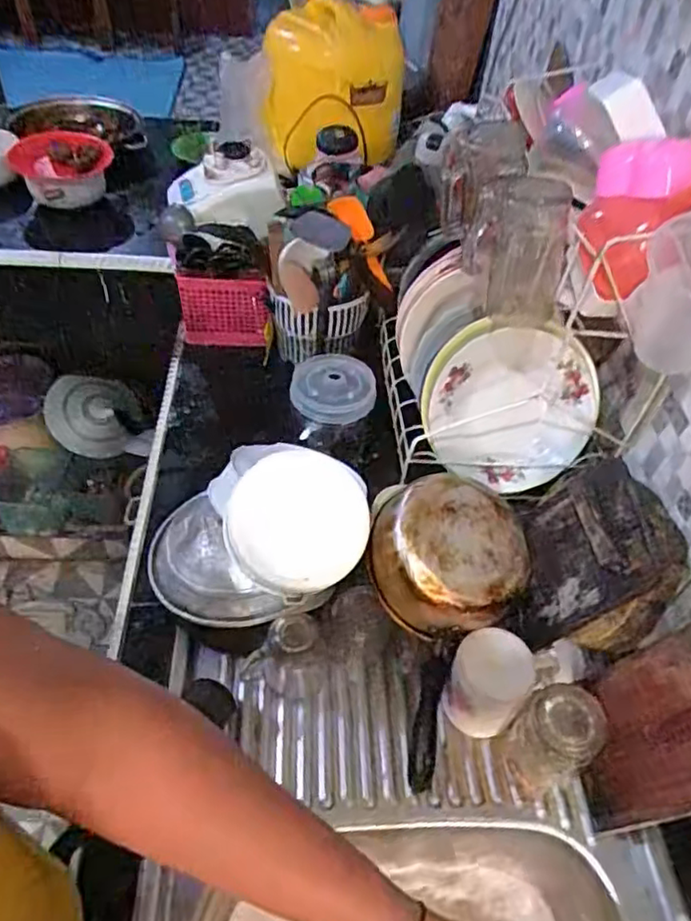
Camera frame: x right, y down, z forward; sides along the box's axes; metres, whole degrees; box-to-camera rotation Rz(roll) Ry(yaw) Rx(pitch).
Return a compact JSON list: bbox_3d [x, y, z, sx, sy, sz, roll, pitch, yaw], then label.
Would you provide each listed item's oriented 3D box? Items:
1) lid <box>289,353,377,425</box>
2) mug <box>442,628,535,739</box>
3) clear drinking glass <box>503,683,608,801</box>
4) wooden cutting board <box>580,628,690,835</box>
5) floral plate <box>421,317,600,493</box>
[{"bbox_3d":[-0.017,-0.104,0.874,0.113,0.036,0.119,3,48,-3],"label":"lid"},{"bbox_3d":[0.149,0.236,0.667,0.075,0.088,0.082,3,48,-3],"label":"mug"},{"bbox_3d":[0.202,0.275,0.616,0.064,0.122,0.069,3,48,-3],"label":"clear drinking glass"},{"bbox_3d":[0.310,0.229,0.562,0.011,0.298,0.143,17,48,-15],"label":"wooden cutting board"},{"bbox_3d":[0.211,-0.067,0.796,0.212,0.205,0.030,25,18,-6],"label":"floral plate"}]

